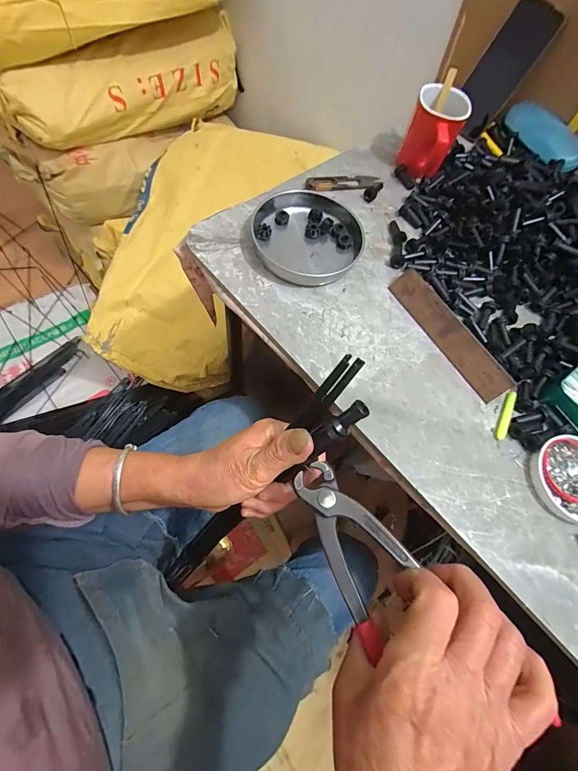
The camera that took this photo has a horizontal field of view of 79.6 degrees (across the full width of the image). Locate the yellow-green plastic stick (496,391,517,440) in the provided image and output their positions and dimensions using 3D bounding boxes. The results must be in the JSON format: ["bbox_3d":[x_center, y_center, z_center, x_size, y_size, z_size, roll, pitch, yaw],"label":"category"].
[{"bbox_3d":[0.244,0.032,0.388,0.010,0.005,0.061,26,71,7],"label":"yellow-green plastic stick"}]

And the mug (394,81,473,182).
[{"bbox_3d":[0.201,-0.359,0.496,0.071,0.080,0.107,26,66,4],"label":"mug"}]

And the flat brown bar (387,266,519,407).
[{"bbox_3d":[0.187,-0.062,0.407,0.036,0.008,0.178,-41,73,24],"label":"flat brown bar"}]

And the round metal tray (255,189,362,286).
[{"bbox_3d":[0.025,-0.189,0.451,0.140,0.033,0.141,7,70,0],"label":"round metal tray"}]

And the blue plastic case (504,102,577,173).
[{"bbox_3d":[0.411,-0.396,0.550,0.071,0.034,0.149,-24,73,-11],"label":"blue plastic case"}]

